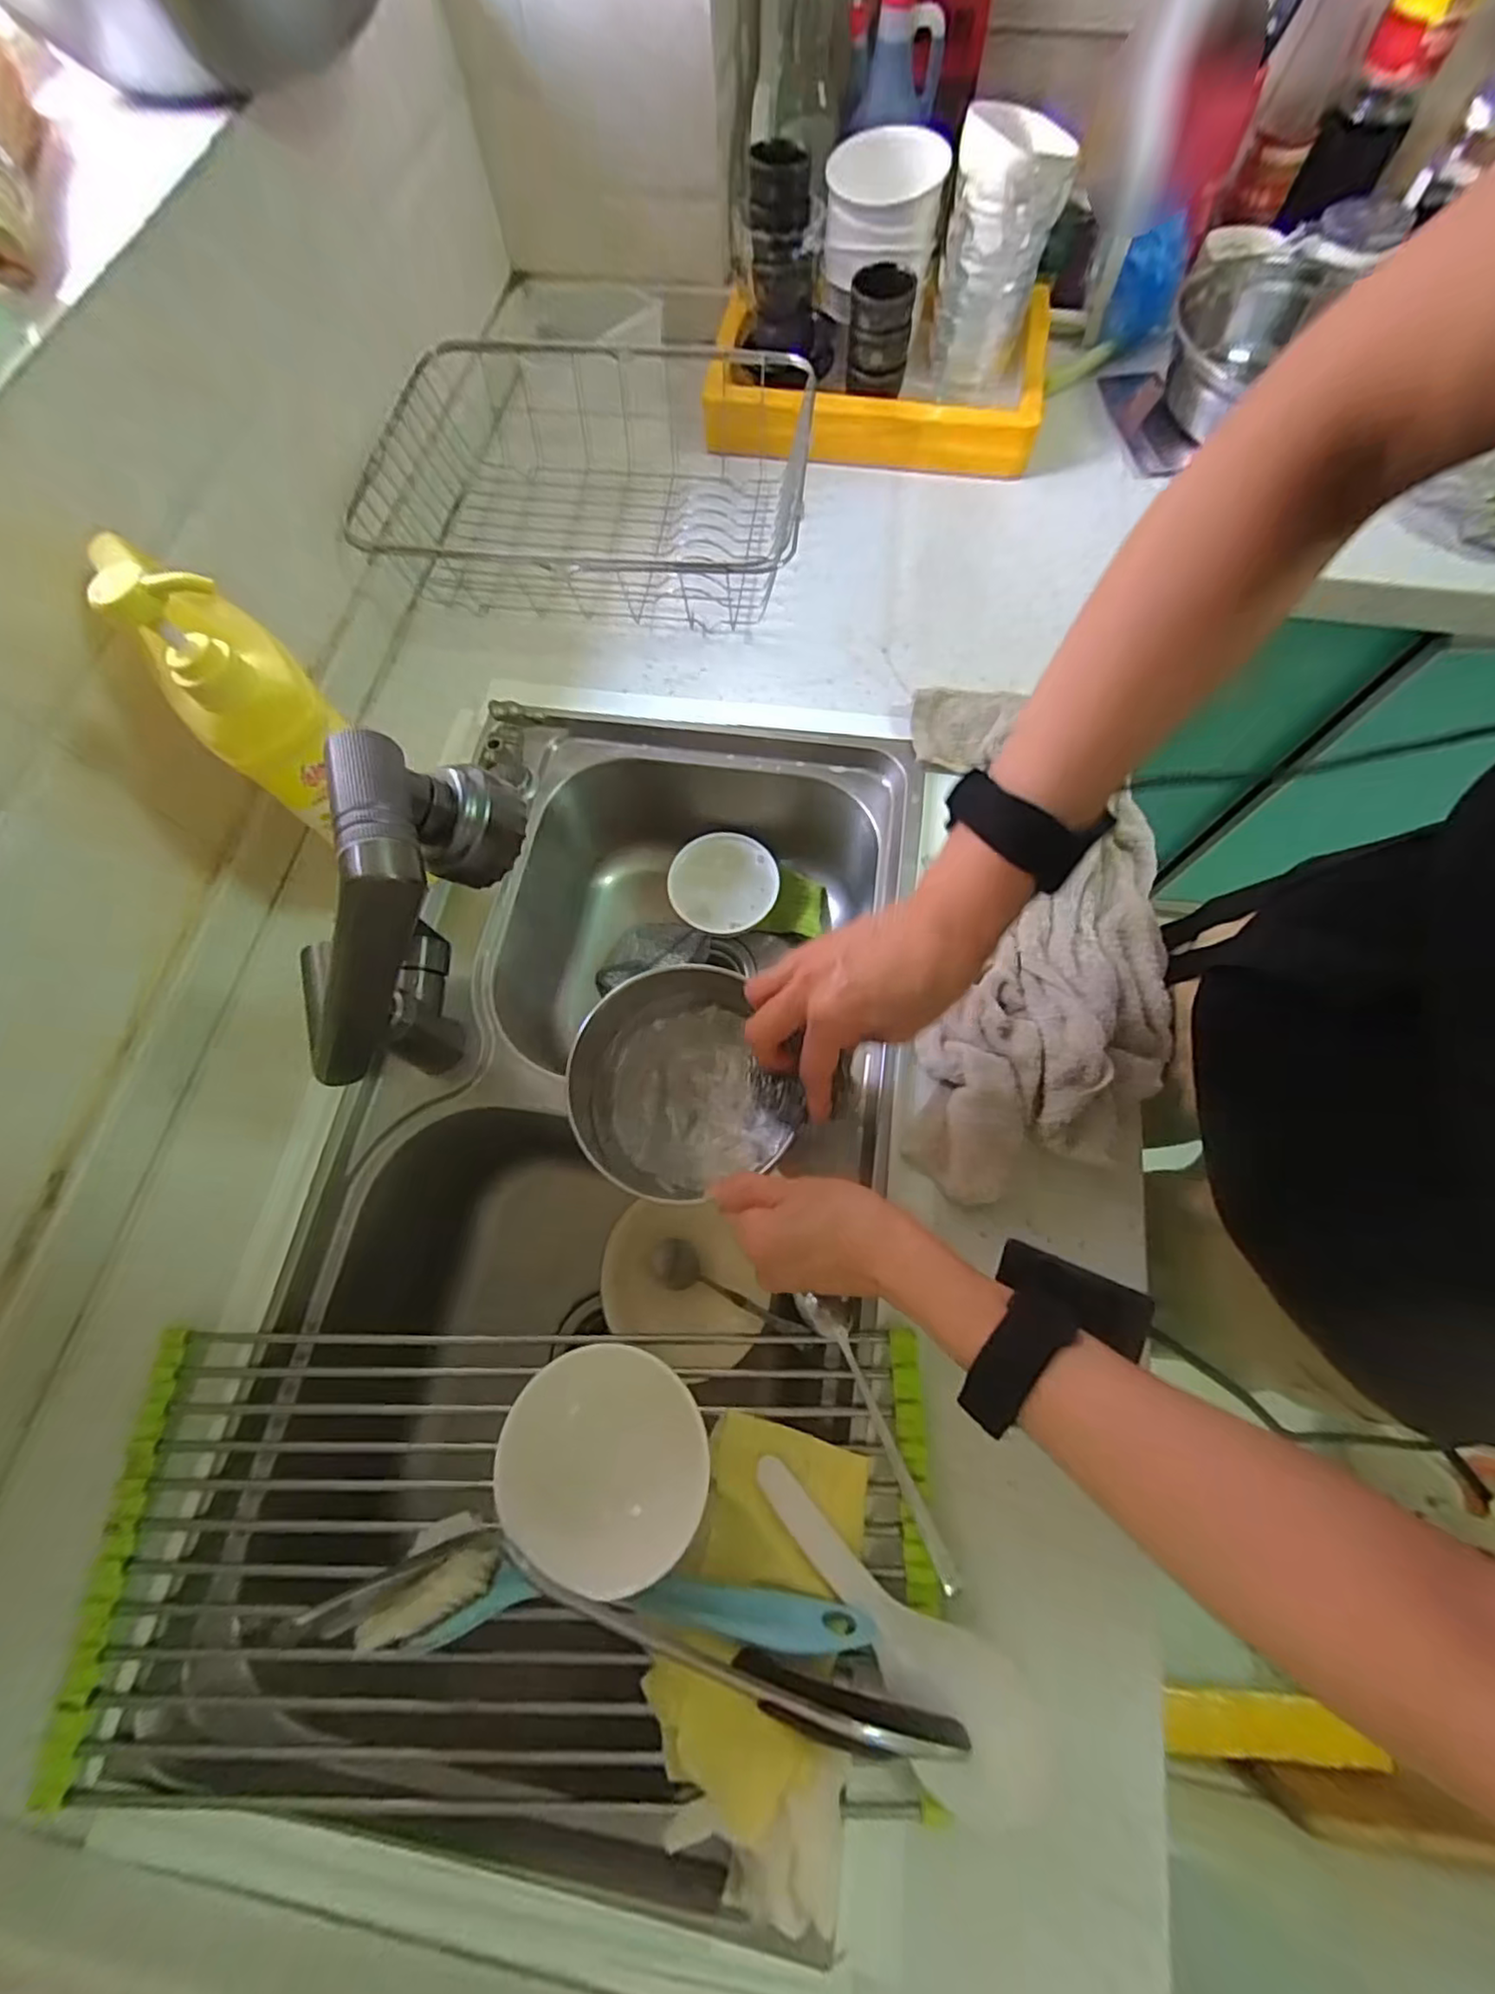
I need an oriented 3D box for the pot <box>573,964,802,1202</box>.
[{"bbox_3d":[-0.047,0.051,0.450,0.138,0.078,0.153,-26,72,-8],"label":"pot"}]

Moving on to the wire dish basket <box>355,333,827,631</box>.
[{"bbox_3d":[-0.148,-0.502,0.635,0.358,0.101,0.276,7,70,3],"label":"wire dish basket"}]

